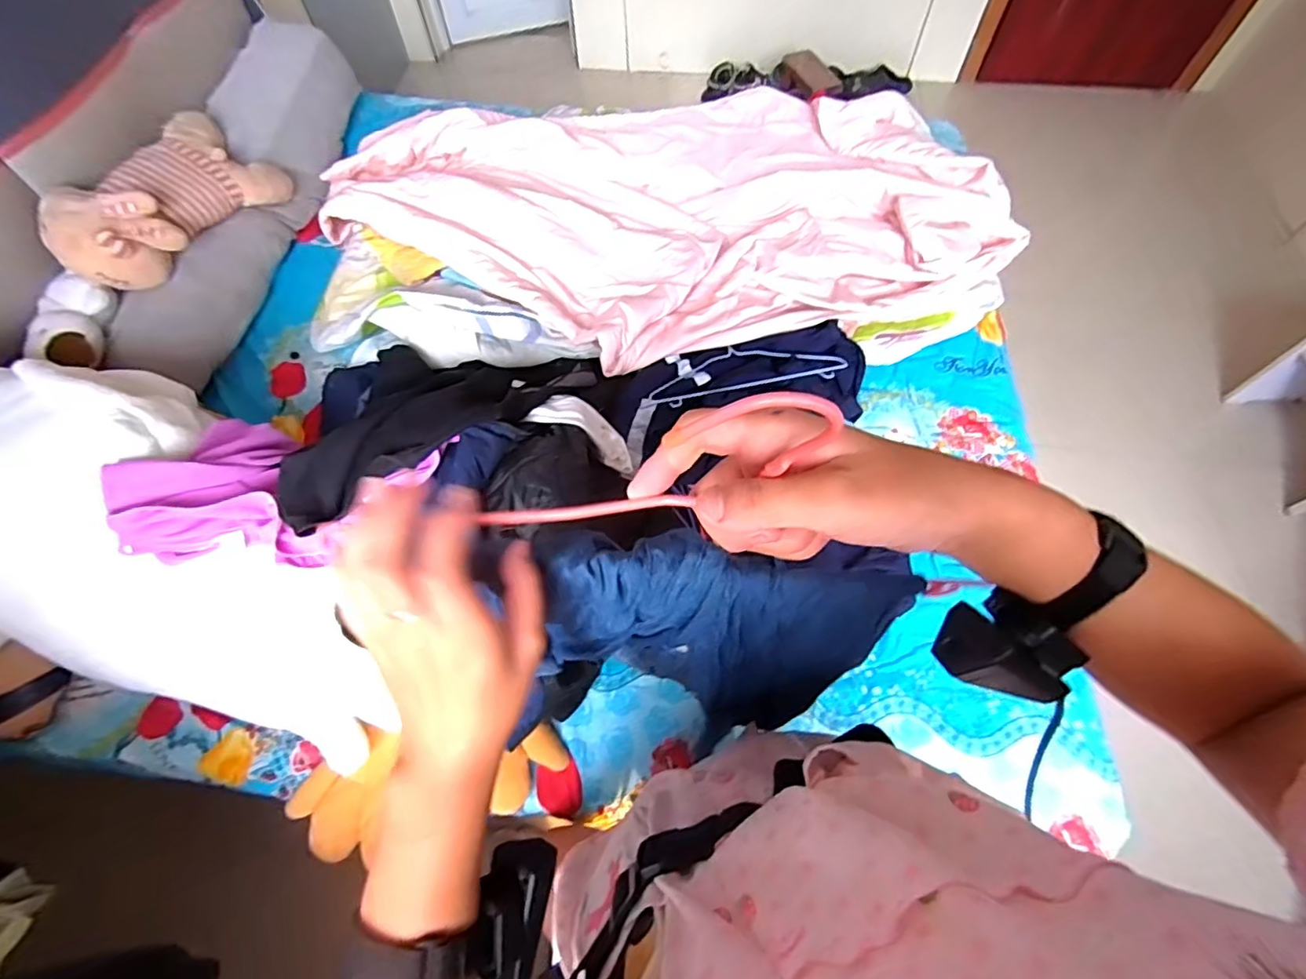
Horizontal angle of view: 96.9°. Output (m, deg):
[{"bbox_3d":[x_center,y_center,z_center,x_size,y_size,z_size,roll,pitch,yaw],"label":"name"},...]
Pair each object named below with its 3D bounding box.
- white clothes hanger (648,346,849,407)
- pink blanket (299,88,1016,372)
[{"bbox_3d":[0.180,-0.240,1.159,0.389,0.014,0.146,-11,46,-7],"label":"white clothes hanger"},{"bbox_3d":[0.011,-0.675,1.368,1.506,0.127,0.889,-14,62,-6],"label":"pink blanket"}]

